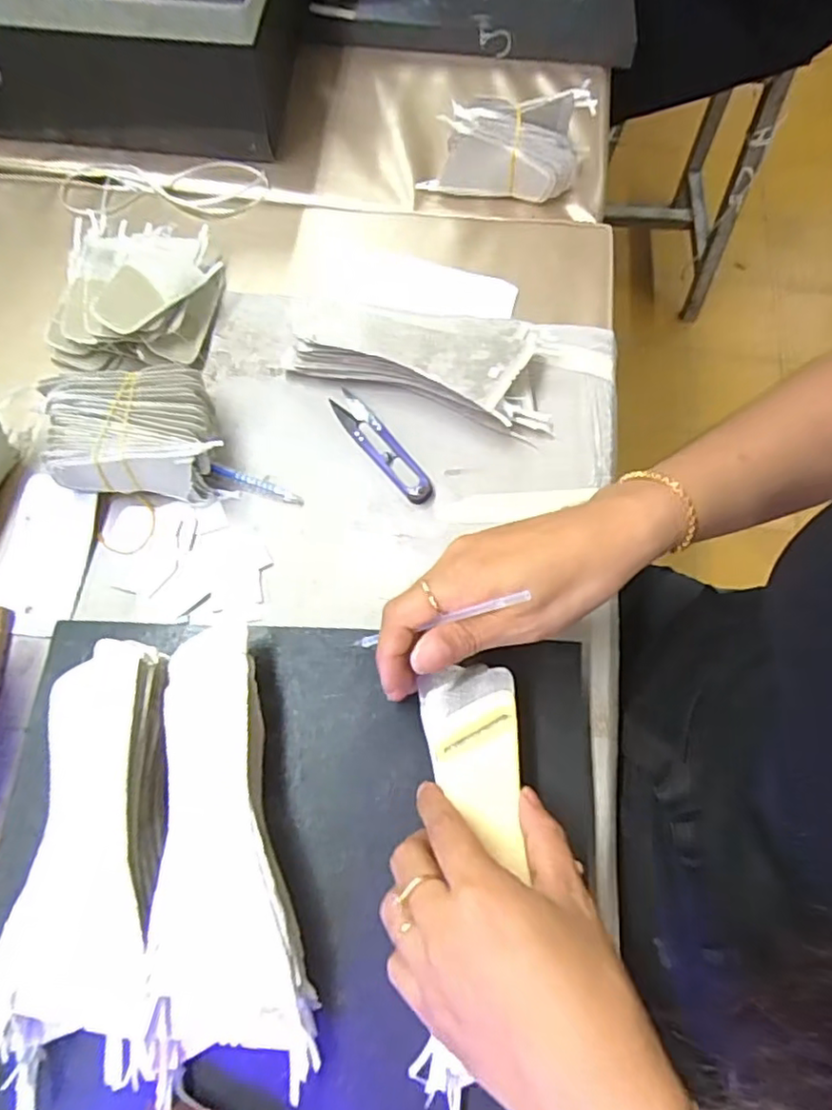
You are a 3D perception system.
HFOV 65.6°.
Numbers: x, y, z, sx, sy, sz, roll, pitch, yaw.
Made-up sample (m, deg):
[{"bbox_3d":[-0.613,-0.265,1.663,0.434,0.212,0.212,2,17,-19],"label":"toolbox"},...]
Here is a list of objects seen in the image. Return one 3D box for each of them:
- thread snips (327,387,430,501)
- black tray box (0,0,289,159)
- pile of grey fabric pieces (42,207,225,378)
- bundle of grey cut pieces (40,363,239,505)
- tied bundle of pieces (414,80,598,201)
[{"bbox_3d":[-0.024,-0.074,0.439,0.020,0.008,0.100,-35,73,-14],"label":"thread snips"},{"bbox_3d":[-0.225,-0.432,0.513,0.240,0.121,0.183,5,68,0],"label":"black tray box"},{"bbox_3d":[-0.198,-0.194,0.458,0.105,0.048,0.131,3,68,-1],"label":"pile of grey fabric pieces"},{"bbox_3d":[-0.176,-0.072,0.408,0.100,0.057,0.074,-13,69,-7],"label":"bundle of grey cut pieces"},{"bbox_3d":[0.072,-0.326,0.511,0.123,0.058,0.057,8,68,1],"label":"tied bundle of pieces"}]

